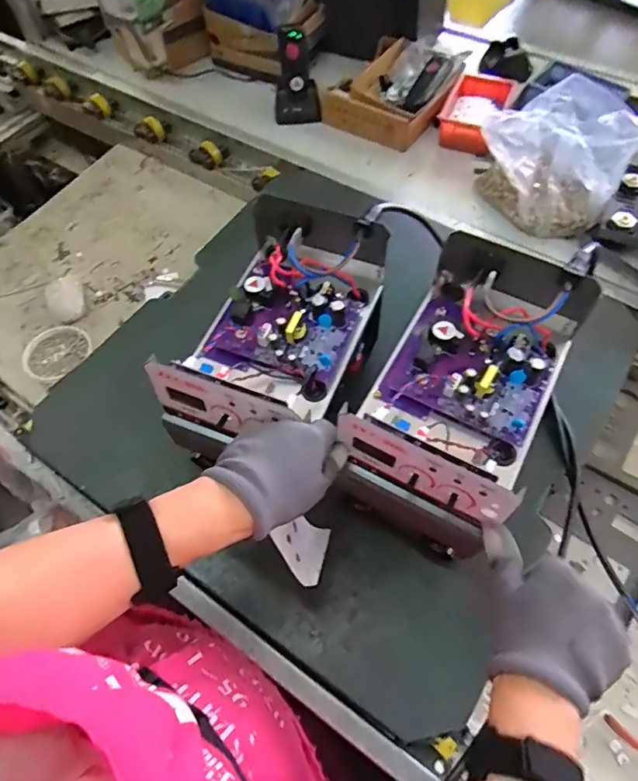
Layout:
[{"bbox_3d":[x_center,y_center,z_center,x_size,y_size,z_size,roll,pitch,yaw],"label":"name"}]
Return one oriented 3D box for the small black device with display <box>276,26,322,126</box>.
[{"bbox_3d":[-0.044,-0.546,0.881,0.081,0.144,0.053,-7,31,-1],"label":"small black device with display"}]

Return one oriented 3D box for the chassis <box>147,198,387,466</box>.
[{"bbox_3d":[-0.040,-0.060,0.506,0.146,0.098,0.249,20,64,14],"label":"chassis"}]

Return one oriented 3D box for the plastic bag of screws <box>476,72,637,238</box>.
[{"bbox_3d":[0.319,-0.309,0.687,0.191,0.191,0.094,27,65,17],"label":"plastic bag of screws"}]

